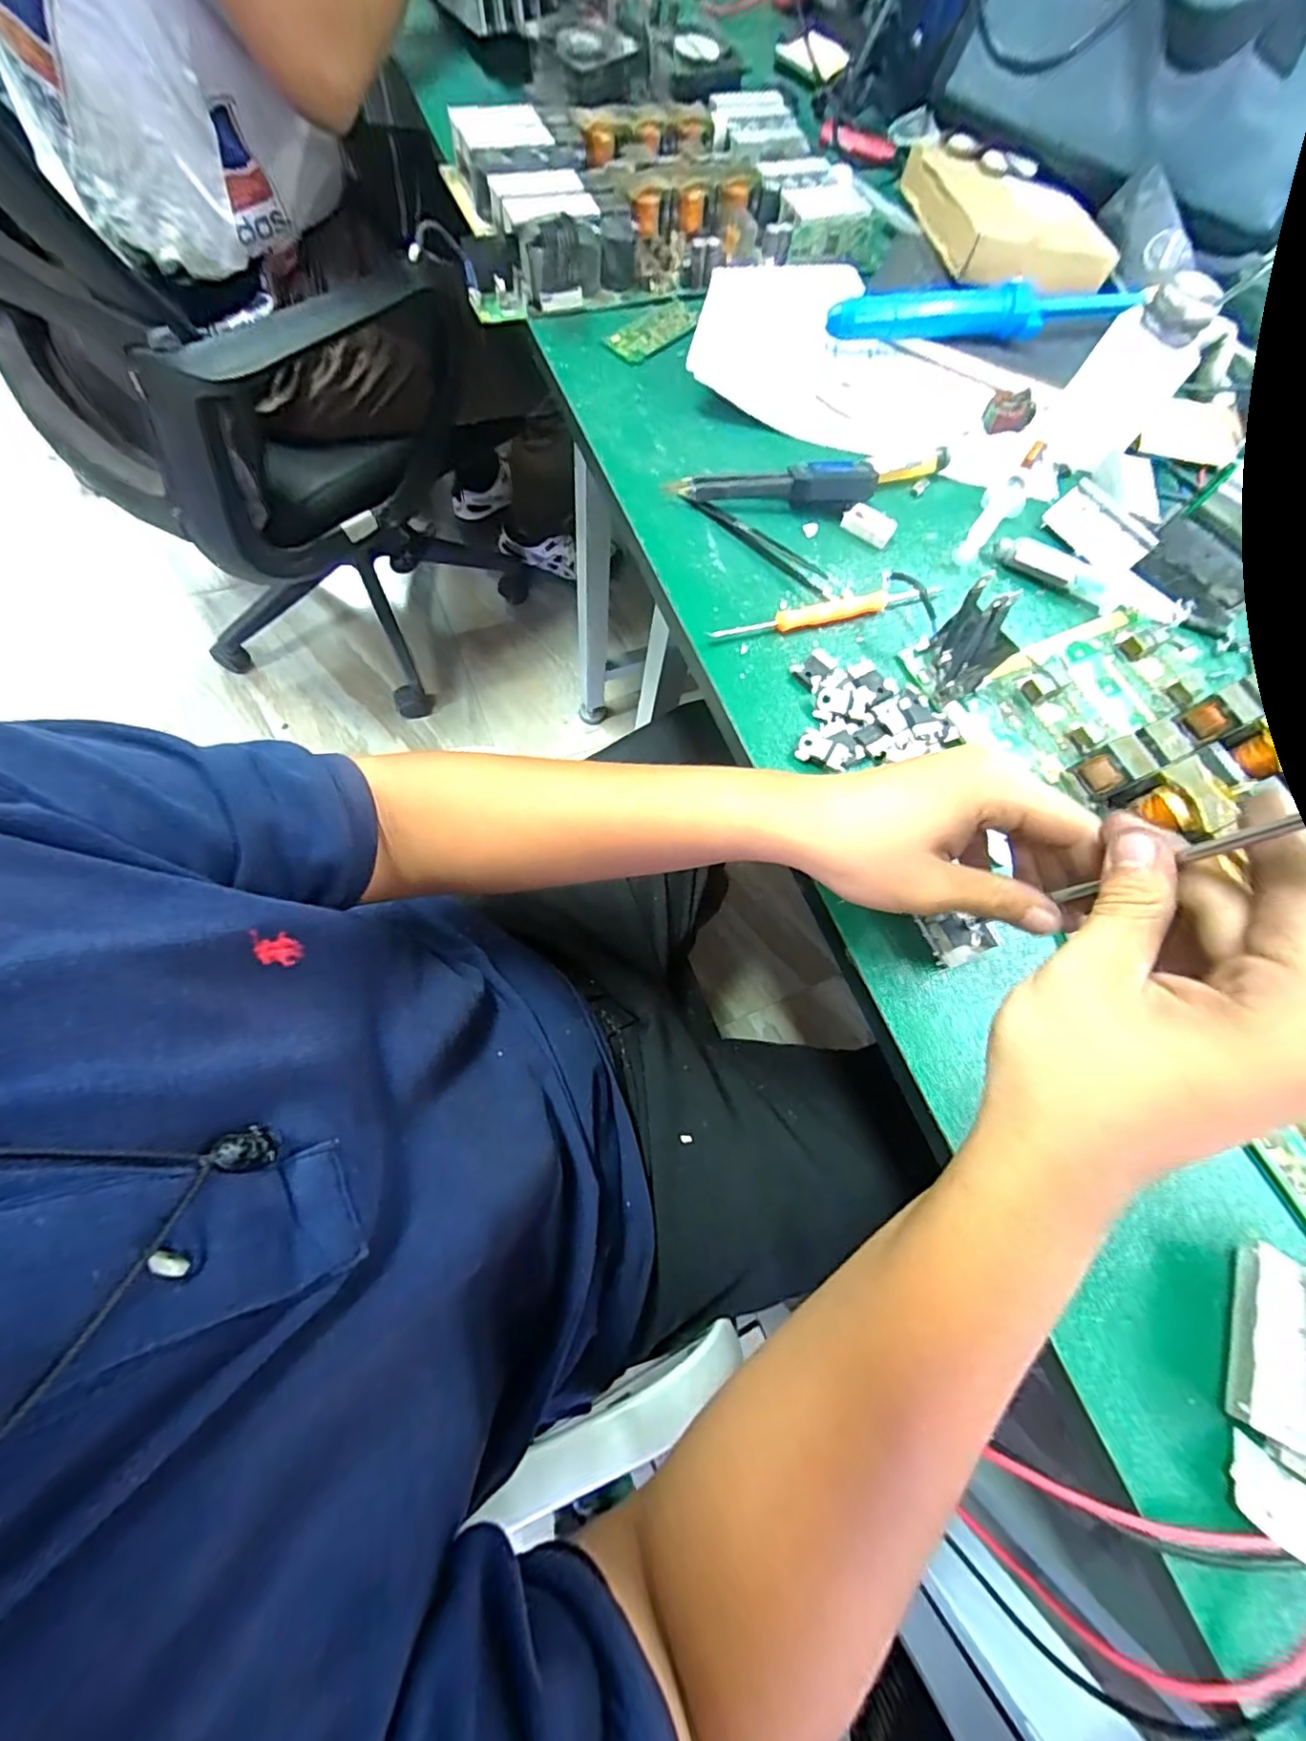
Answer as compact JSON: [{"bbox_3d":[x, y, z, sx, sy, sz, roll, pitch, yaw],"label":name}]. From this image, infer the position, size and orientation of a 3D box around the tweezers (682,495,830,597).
[{"bbox_3d":[0.073,-0.221,0.386,0.114,0.012,0.016,37,71,7],"label":"tweezers"}]

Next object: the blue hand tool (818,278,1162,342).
[{"bbox_3d":[0.278,-0.460,0.471,0.281,0.026,0.027,-6,72,-8],"label":"blue hand tool"}]

